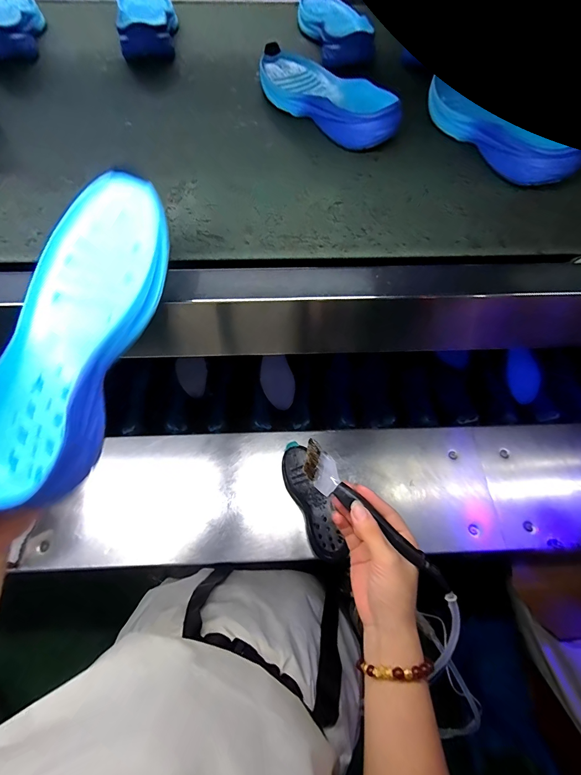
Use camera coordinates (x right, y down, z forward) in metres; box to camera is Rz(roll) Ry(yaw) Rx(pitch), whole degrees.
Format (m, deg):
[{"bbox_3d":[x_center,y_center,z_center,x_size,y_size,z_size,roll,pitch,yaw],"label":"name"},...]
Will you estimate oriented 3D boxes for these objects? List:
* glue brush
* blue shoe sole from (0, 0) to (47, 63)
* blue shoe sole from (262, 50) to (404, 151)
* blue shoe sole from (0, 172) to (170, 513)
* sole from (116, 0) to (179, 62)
[{"bbox_3d":[0.080,0.125,0.318,0.180,0.022,0.029,40,69,17],"label":"glue brush"},{"bbox_3d":[-0.479,-0.628,0.554,0.096,0.042,0.262,-19,65,-11],"label":"blue shoe sole"},{"bbox_3d":[0.044,-0.405,0.449,0.095,0.049,0.254,-33,68,-16],"label":"blue shoe sole"},{"bbox_3d":[-0.167,-0.041,0.251,0.093,0.032,0.246,18,85,8],"label":"blue shoe sole"},{"bbox_3d":[-0.251,-0.654,0.575,0.102,0.046,0.256,-12,64,-7],"label":"sole"}]

